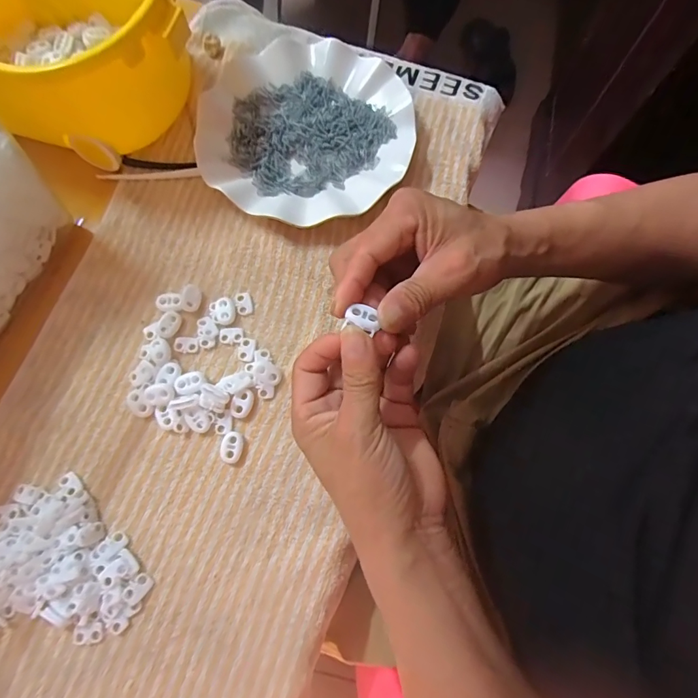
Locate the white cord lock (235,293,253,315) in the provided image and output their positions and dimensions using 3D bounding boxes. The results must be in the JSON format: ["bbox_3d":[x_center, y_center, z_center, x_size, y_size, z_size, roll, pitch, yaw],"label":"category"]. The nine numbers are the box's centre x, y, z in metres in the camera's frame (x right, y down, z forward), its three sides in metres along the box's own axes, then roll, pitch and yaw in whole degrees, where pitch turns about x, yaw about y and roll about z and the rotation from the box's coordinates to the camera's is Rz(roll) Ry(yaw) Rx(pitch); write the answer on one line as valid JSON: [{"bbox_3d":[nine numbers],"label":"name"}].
[{"bbox_3d":[-0.084,-0.037,0.338,0.012,0.004,0.018,-11,76,-5],"label":"white cord lock"}]

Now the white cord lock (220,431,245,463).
[{"bbox_3d":[-0.085,0.072,0.306,0.015,0.006,0.022,11,75,1],"label":"white cord lock"}]

